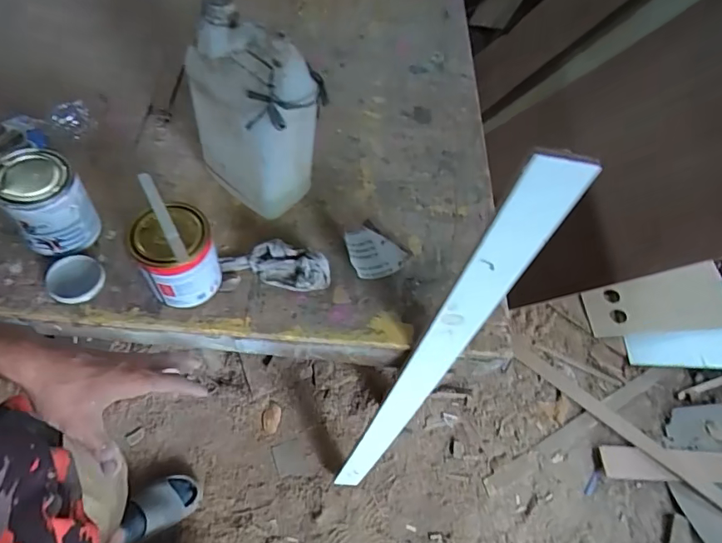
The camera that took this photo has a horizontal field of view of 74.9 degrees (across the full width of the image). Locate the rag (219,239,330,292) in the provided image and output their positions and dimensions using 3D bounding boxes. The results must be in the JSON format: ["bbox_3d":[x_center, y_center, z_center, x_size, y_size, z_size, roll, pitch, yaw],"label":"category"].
[{"bbox_3d":[-0.127,-0.011,0.774,0.157,0.046,0.070,18,60,-2],"label":"rag"}]

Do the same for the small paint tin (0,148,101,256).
[{"bbox_3d":[-0.469,-0.104,0.712,0.107,0.135,0.108,-29,72,-24],"label":"small paint tin"}]

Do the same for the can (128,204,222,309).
[{"bbox_3d":[-0.267,-0.017,0.700,0.101,0.137,0.096,5,61,-10],"label":"can"}]

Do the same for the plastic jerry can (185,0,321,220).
[{"bbox_3d":[-0.167,-0.215,0.727,0.185,0.336,0.109,43,62,12],"label":"plastic jerry can"}]

